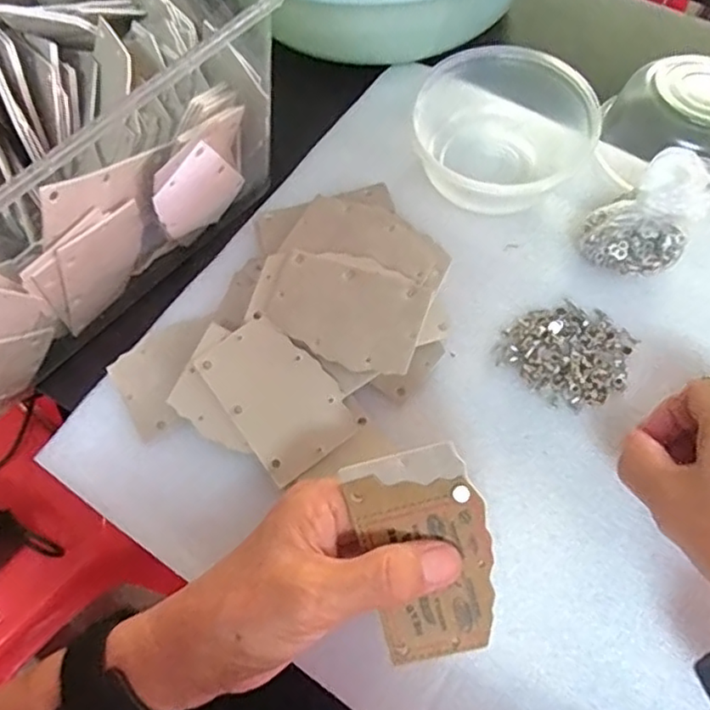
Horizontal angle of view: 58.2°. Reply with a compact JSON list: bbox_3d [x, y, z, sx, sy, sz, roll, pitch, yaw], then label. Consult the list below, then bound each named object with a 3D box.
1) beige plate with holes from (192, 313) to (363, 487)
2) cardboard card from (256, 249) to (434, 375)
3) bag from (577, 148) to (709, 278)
[{"bbox_3d":[-0.042,0.021,0.346,0.054,0.004,0.085,-37,77,-5],"label":"beige plate with holes"},{"bbox_3d":[-0.006,-0.024,0.354,0.086,0.004,0.054,18,80,11],"label":"cardboard card"},{"bbox_3d":[0.169,-0.079,0.371,0.052,0.052,0.063,35,71,17],"label":"bag"}]

